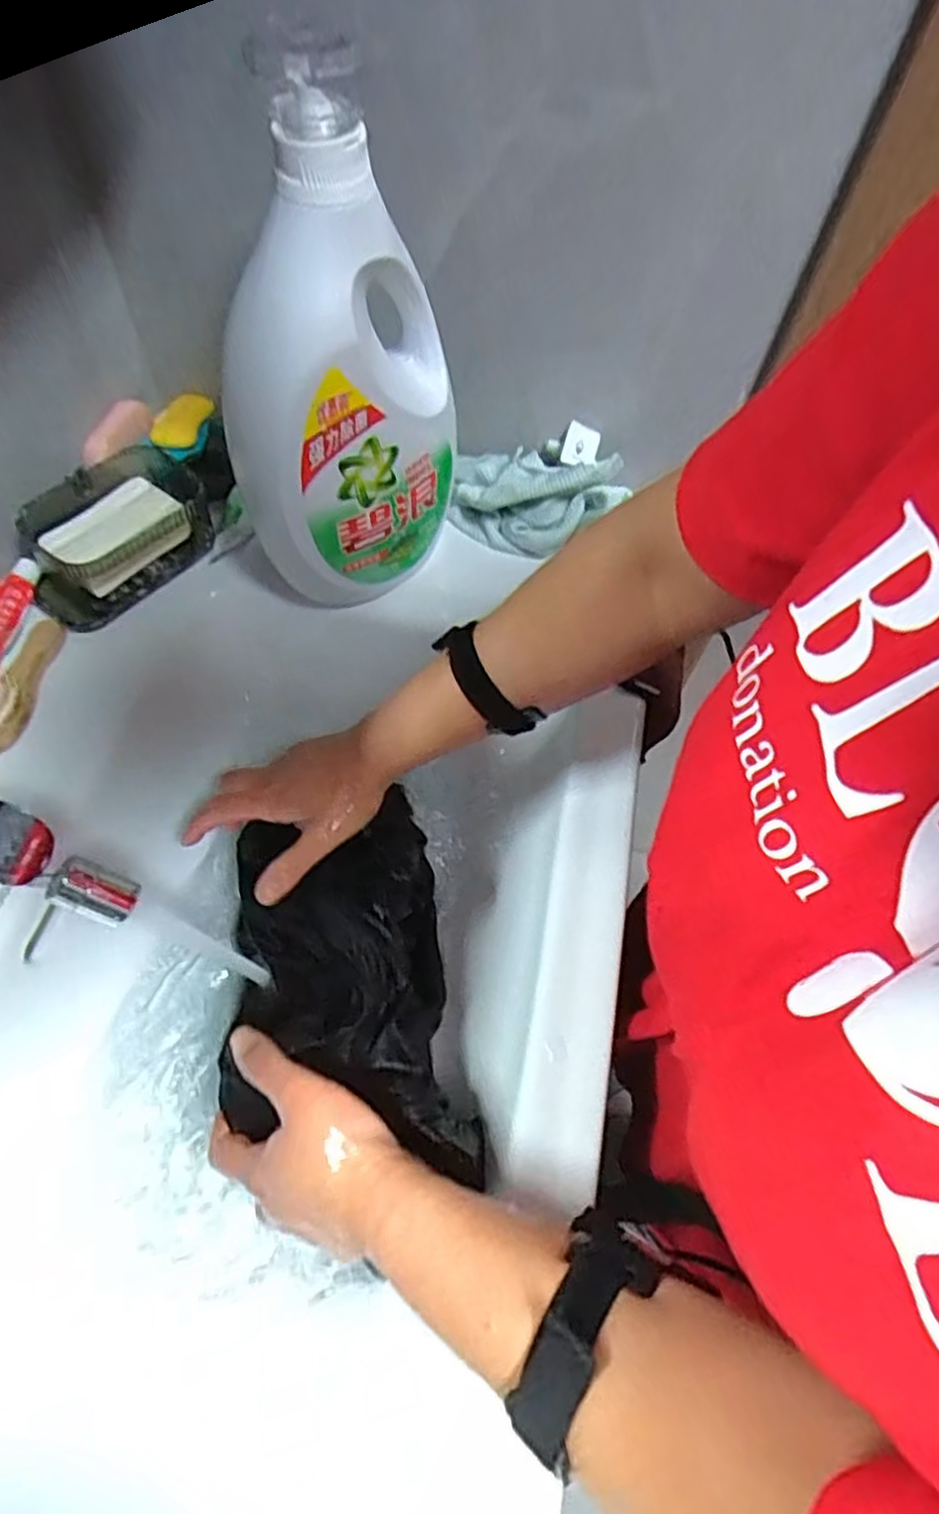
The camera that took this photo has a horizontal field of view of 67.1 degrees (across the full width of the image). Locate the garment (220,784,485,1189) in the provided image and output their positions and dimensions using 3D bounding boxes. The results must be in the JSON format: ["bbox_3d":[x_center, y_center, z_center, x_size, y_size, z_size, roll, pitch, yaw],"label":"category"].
[{"bbox_3d":[-0.086,0.149,0.487,0.142,0.102,0.251,-8,61,-9],"label":"garment"}]

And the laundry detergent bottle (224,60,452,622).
[{"bbox_3d":[-0.085,-0.245,0.501,0.169,0.330,0.101,-13,62,-12],"label":"laundry detergent bottle"}]

